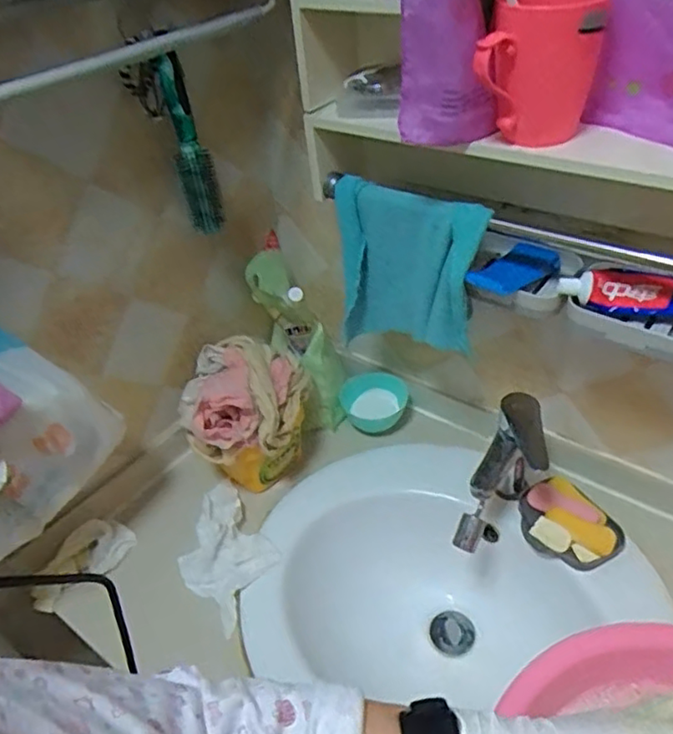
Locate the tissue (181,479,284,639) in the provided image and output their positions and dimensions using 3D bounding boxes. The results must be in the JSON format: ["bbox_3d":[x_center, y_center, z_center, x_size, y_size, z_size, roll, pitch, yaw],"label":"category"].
[{"bbox_3d":[-0.150,0.234,0.789,0.112,0.037,0.190,-25,44,-21],"label":"tissue"}]

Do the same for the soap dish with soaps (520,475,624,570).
[{"bbox_3d":[0.281,0.191,0.745,0.096,0.027,0.118,-22,43,-17],"label":"soap dish with soaps"}]

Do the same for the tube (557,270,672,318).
[{"bbox_3d":[0.300,-0.066,0.566,0.171,0.035,0.025,7,43,16],"label":"tube"}]

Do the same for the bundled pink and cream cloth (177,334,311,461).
[{"bbox_3d":[-0.125,0.041,0.788,0.140,0.089,0.146,7,43,16],"label":"bundled pink and cream cloth"}]

